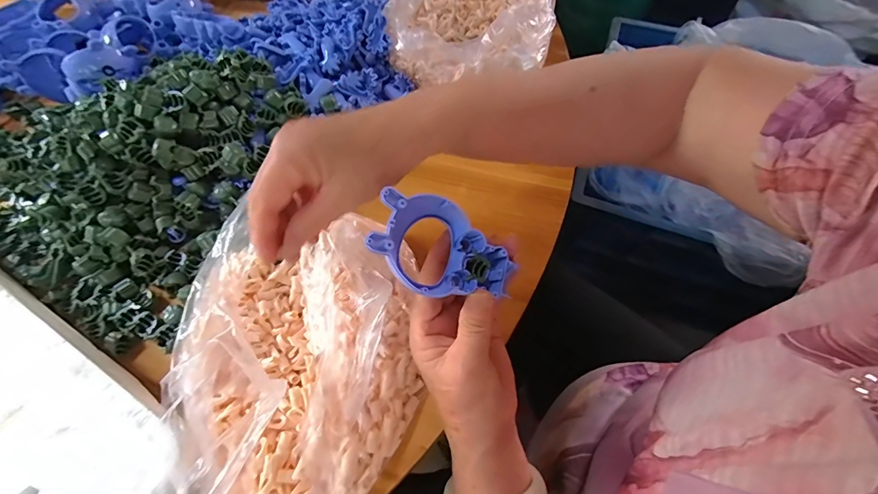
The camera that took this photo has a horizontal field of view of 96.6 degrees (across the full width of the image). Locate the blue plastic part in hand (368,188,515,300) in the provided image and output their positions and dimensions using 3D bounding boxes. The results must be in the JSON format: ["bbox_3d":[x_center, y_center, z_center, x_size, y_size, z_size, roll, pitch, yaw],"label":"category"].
[{"bbox_3d":[0.004,0.000,0.240,0.099,0.021,0.051,24,58,-30],"label":"blue plastic part in hand"}]

